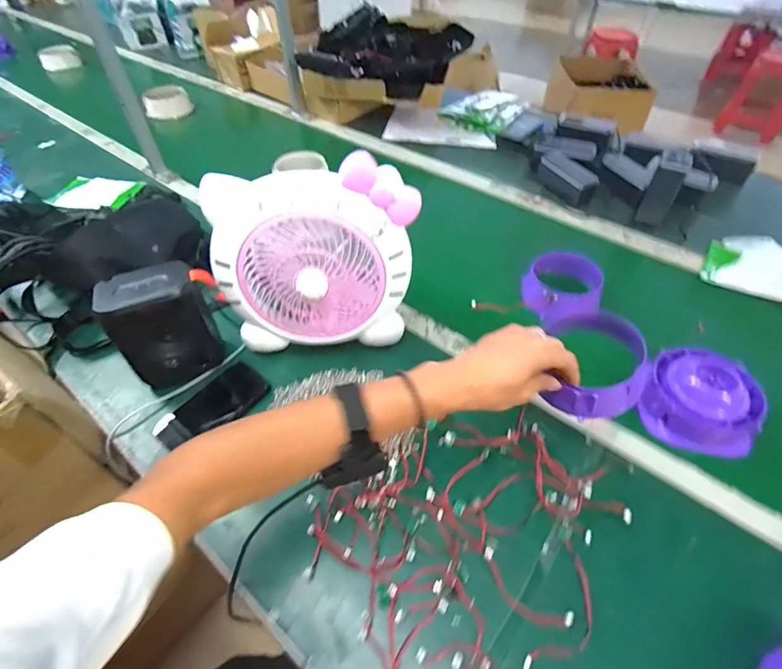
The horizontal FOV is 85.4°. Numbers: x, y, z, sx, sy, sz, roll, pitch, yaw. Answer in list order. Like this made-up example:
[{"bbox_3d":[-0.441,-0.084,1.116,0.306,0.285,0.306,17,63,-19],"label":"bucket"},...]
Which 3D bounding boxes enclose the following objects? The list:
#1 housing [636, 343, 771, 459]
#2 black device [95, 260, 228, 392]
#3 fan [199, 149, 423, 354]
[{"bbox_3d":[0.423,0.088,0.577,0.134,0.082,0.130,32,55,25],"label":"housing"},{"bbox_3d":[-0.296,-0.007,0.558,0.118,0.147,0.067,-33,56,-27],"label":"black device"},{"bbox_3d":[-0.096,-0.080,0.562,0.255,0.254,0.072,-6,49,-6],"label":"fan"}]

